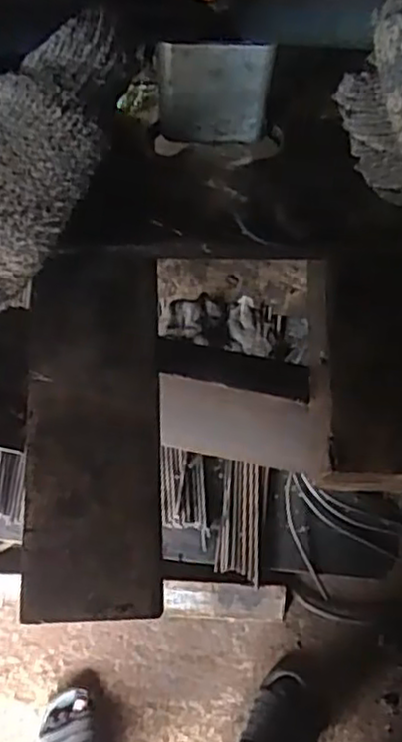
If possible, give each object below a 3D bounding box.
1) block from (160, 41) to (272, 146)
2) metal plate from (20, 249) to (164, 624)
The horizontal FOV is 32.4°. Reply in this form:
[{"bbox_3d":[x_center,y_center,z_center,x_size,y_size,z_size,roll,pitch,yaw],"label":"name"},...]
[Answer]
[{"bbox_3d":[0.004,-0.102,0.259,0.040,0.052,0.009,5,73,2],"label":"block"},{"bbox_3d":[-0.040,0.021,0.260,0.049,0.011,0.136,-1,74,-4],"label":"metal plate"}]

